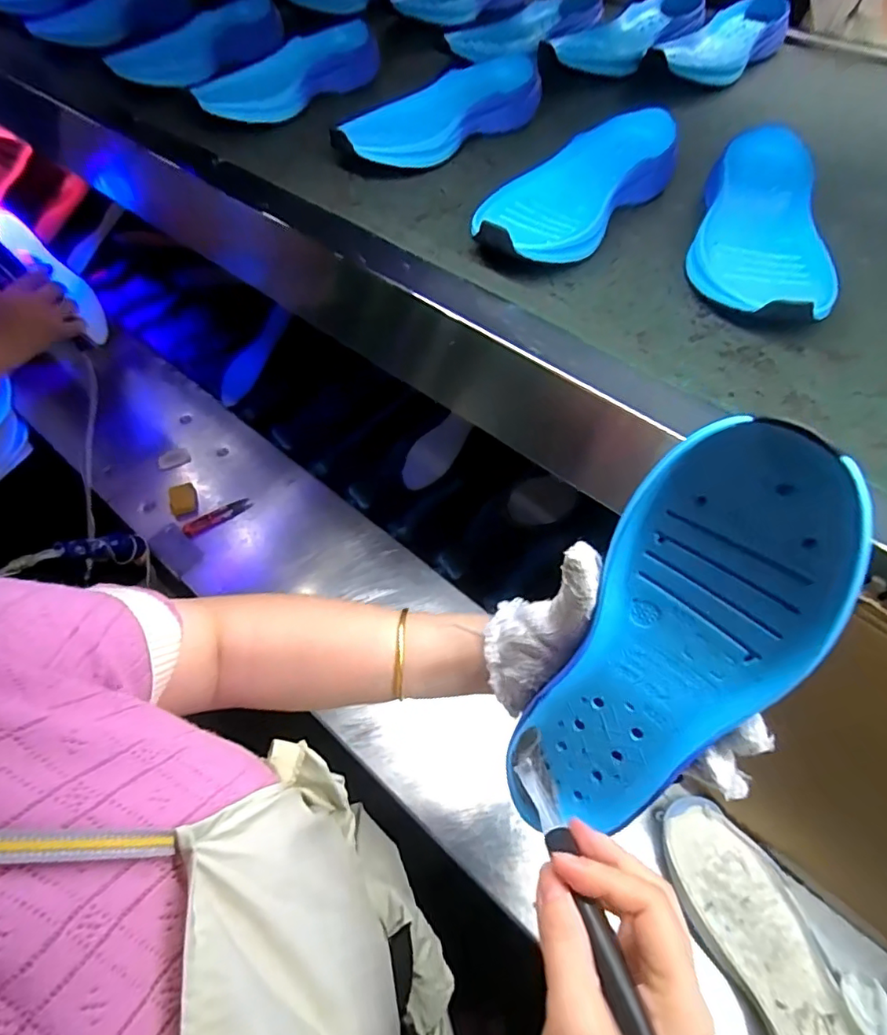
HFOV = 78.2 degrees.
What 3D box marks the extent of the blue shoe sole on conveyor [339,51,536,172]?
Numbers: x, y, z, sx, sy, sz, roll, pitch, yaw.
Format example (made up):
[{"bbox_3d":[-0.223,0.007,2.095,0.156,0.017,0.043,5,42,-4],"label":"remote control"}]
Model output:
[{"bbox_3d":[0.000,-0.399,0.537,0.241,0.040,0.094,-28,60,-18],"label":"blue shoe sole on conveyor"}]

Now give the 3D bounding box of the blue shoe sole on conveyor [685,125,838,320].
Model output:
[{"bbox_3d":[0.243,-0.221,0.418,0.088,0.049,0.223,15,57,9],"label":"blue shoe sole on conveyor"}]

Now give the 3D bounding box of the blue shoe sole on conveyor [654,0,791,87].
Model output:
[{"bbox_3d":[0.341,-0.582,0.664,0.093,0.044,0.230,33,61,20],"label":"blue shoe sole on conveyor"}]

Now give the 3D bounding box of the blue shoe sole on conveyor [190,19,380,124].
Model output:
[{"bbox_3d":[-0.174,-0.490,0.598,0.111,0.040,0.237,33,61,20],"label":"blue shoe sole on conveyor"}]

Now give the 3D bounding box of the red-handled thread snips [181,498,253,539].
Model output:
[{"bbox_3d":[-0.331,-0.001,0.800,0.099,0.012,0.026,-33,66,-23],"label":"red-handled thread snips"}]

